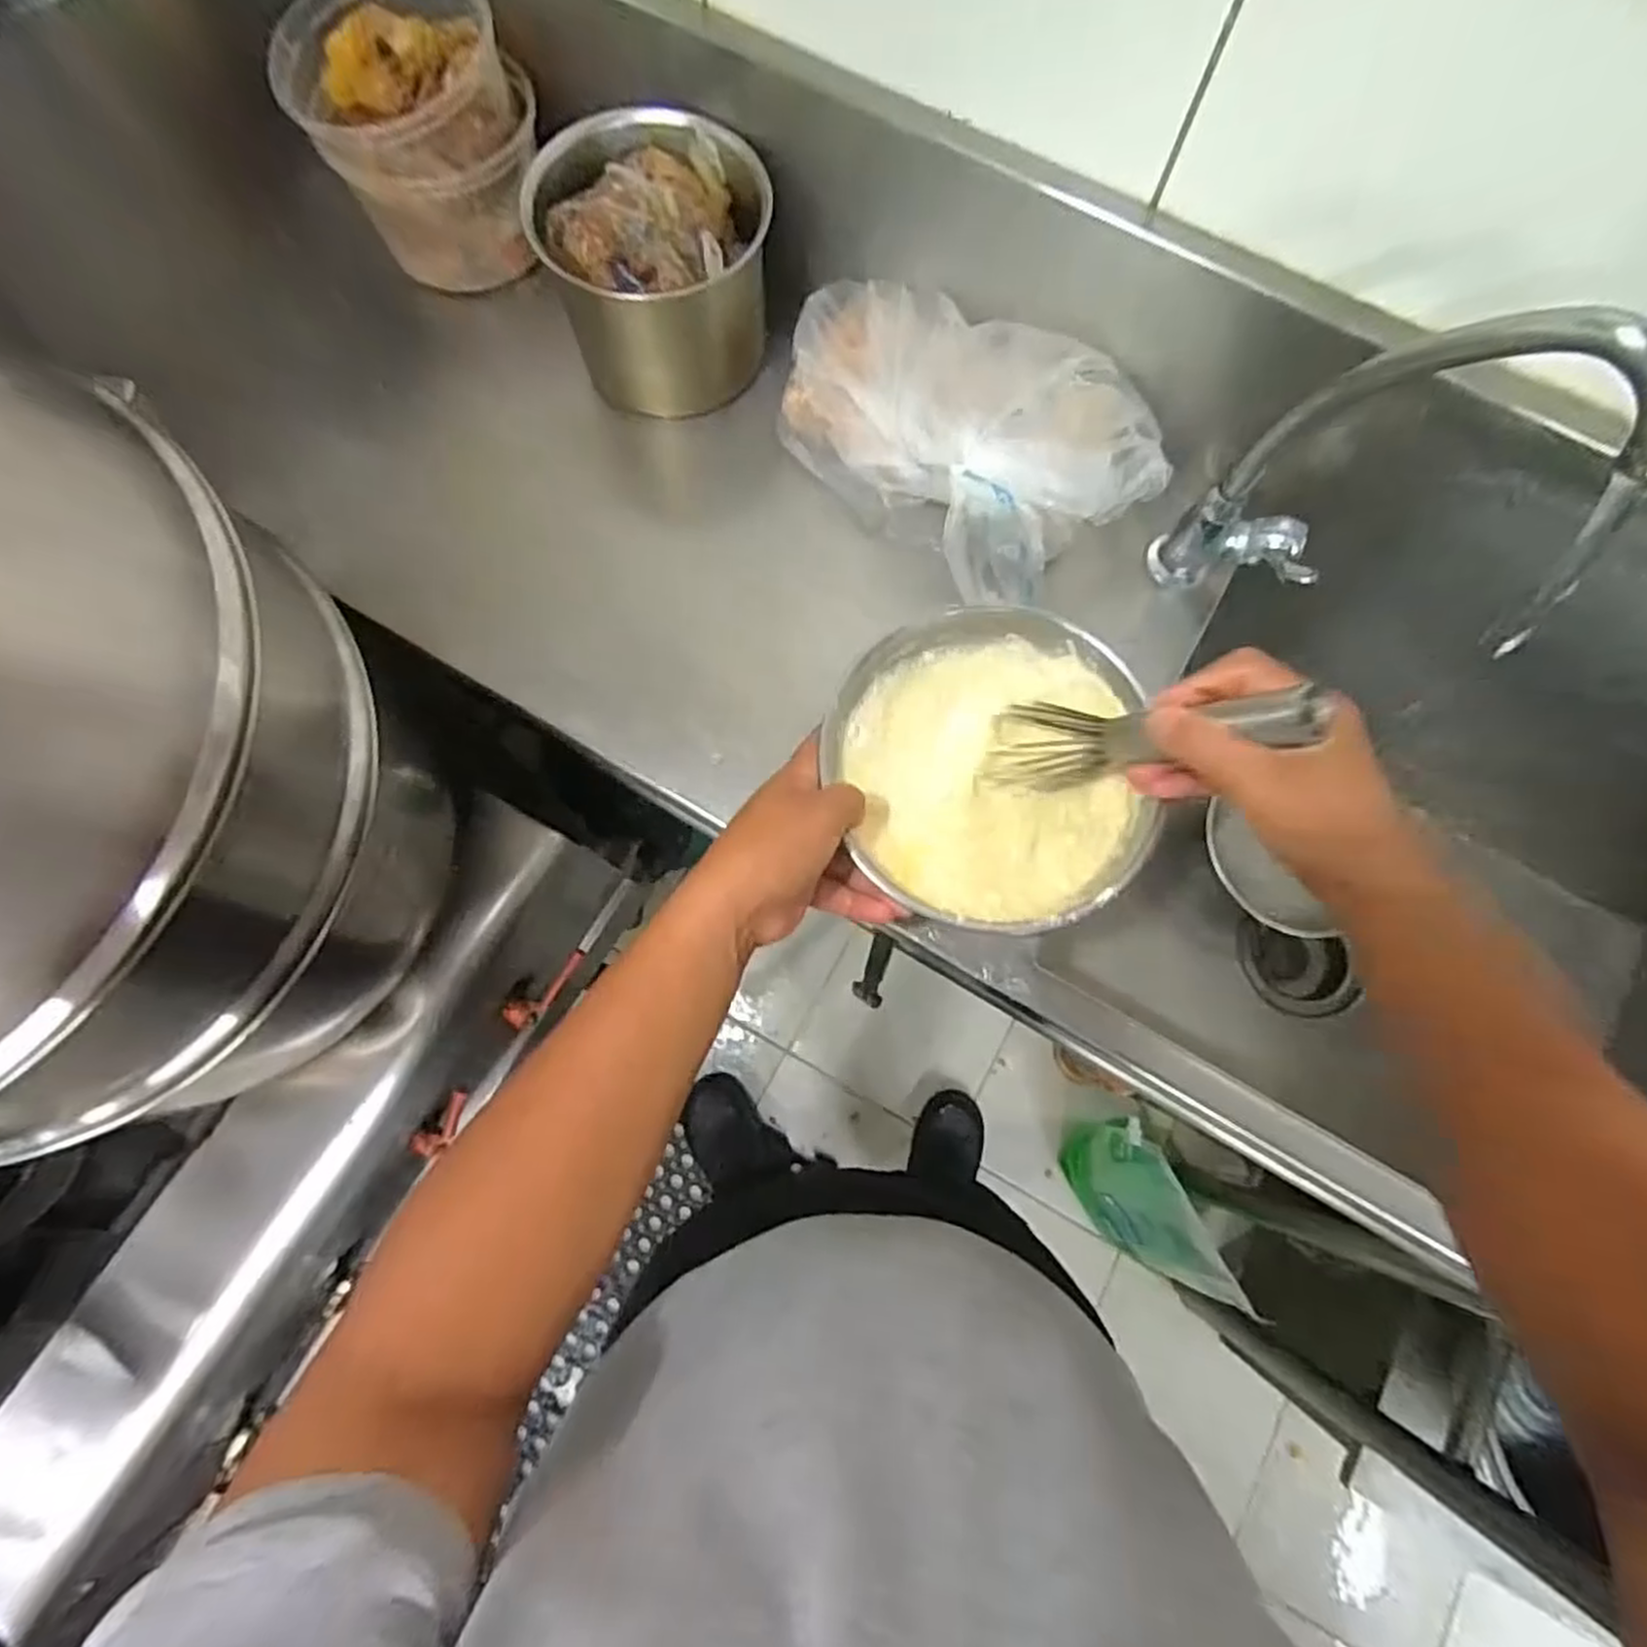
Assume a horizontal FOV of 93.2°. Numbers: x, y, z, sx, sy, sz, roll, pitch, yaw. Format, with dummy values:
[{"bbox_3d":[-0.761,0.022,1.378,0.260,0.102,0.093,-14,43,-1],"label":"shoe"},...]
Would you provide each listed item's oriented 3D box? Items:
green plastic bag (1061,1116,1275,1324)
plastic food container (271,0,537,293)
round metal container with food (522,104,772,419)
[{"bbox_3d":[0.444,0.545,1.118,0.072,0.300,0.241,-24,77,-7],"label":"green plastic bag"},{"bbox_3d":[-0.278,-0.483,0.547,0.139,0.131,0.130,-28,77,-7],"label":"plastic food container"},{"bbox_3d":[-0.116,-0.390,0.541,0.140,0.132,0.130,0,75,0],"label":"round metal container with food"}]

